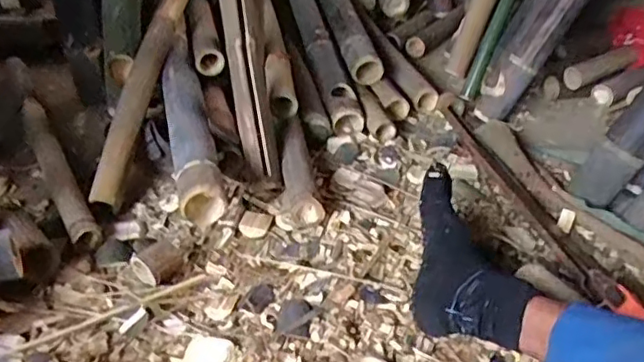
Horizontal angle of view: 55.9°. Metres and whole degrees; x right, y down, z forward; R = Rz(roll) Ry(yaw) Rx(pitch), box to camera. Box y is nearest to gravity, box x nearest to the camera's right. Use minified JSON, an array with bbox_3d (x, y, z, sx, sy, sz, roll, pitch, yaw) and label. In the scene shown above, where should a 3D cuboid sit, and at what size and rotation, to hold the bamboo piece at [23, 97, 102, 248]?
[{"bbox_3d":[-0.446,-0.029,1.009,0.046,0.044,0.432,-18,40,-27],"label":"bamboo piece"}]

